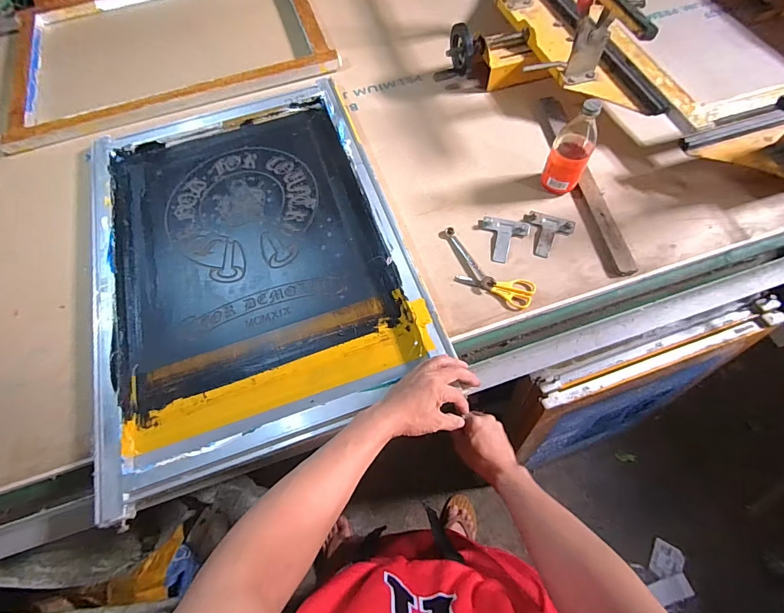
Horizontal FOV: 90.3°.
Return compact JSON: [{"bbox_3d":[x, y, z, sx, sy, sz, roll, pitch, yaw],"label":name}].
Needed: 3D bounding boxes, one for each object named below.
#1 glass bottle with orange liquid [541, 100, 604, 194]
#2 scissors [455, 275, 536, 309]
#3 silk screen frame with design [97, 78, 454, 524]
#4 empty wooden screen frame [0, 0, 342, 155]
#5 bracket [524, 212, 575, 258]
[{"bbox_3d":[0.310,-0.271,0.667,0.066,0.164,0.064,27,68,15],"label":"glass bottle with orange liquid"},{"bbox_3d":[0.170,-0.032,0.651,0.130,0.011,0.048,14,66,9],"label":"scissors"},{"bbox_3d":[-0.267,-0.114,0.720,0.531,0.038,0.744,-19,65,-6],"label":"silk screen frame with design"},{"bbox_3d":[-0.565,-0.677,0.981,0.749,0.036,0.615,-18,65,-6],"label":"empty wooden screen frame"},{"bbox_3d":[0.270,-0.128,0.687,0.084,0.009,0.084,22,67,13],"label":"bracket"}]

